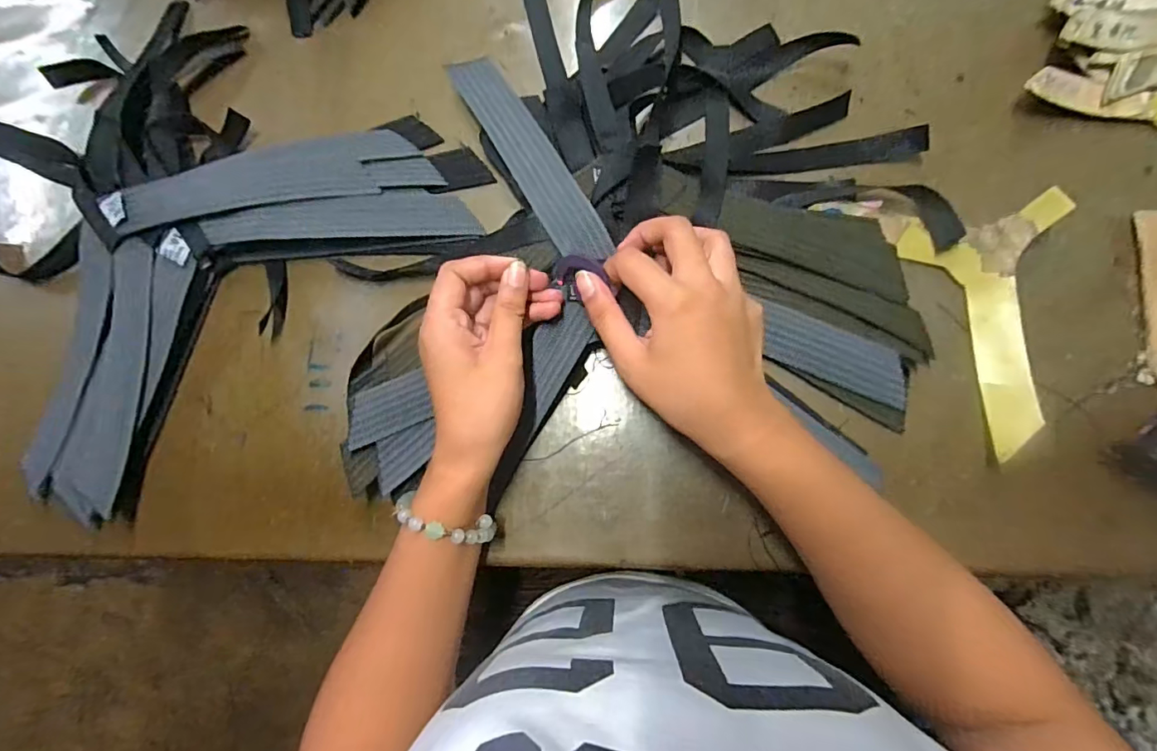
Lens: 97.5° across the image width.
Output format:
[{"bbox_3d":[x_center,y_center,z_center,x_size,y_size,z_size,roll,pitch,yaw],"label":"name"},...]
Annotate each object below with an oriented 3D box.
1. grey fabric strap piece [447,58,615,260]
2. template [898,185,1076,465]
[{"bbox_3d":[-0.034,-0.150,0.340,0.034,0.007,0.181,-31,72,3],"label":"grey fabric strap piece"},{"bbox_3d":[0.265,-0.034,0.310,0.082,0.025,0.147,-14,81,3],"label":"template"}]

